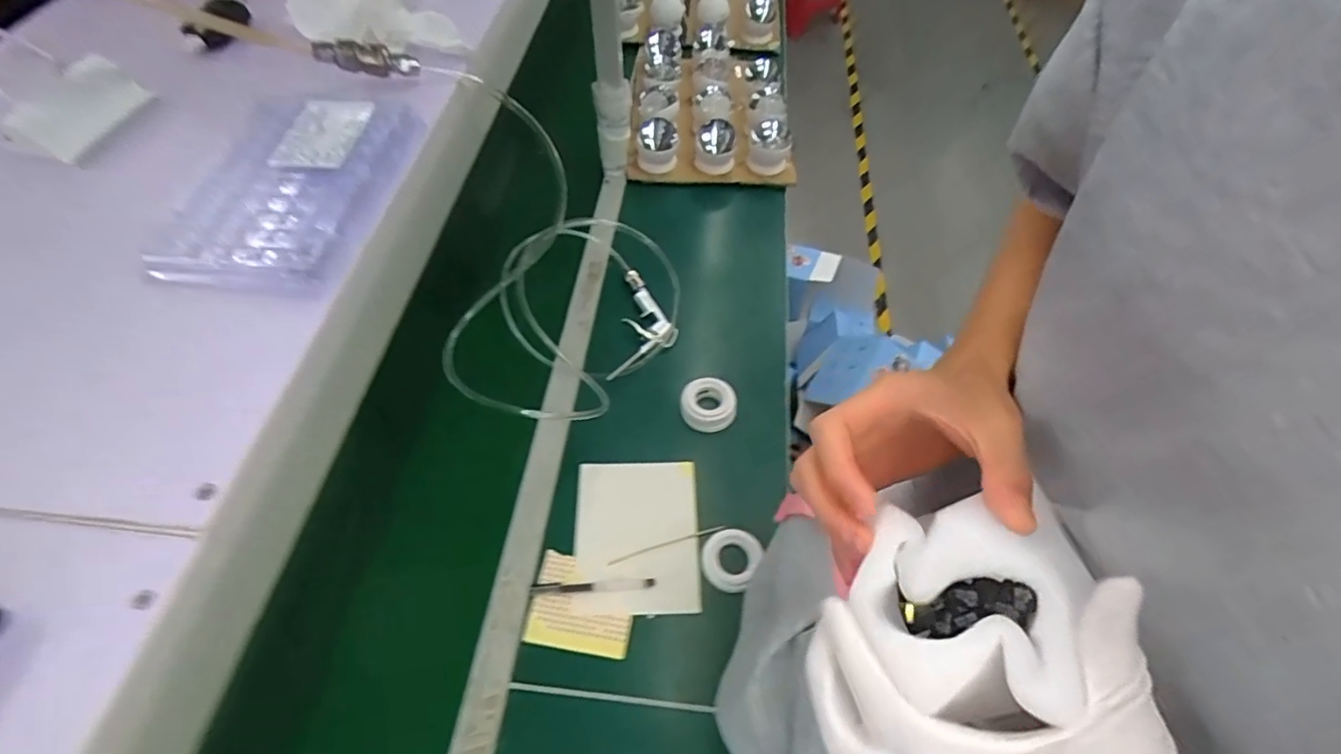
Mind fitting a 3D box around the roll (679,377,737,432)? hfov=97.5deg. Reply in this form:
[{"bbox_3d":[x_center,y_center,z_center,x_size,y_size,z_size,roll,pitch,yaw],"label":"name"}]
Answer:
[{"bbox_3d":[0.052,0.036,0.811,0.073,0.029,0.073,1,55,-1],"label":"roll"}]

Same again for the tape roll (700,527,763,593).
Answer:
[{"bbox_3d":[0.071,0.216,0.705,0.065,0.013,0.074,24,58,15],"label":"tape roll"}]

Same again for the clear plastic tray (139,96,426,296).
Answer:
[{"bbox_3d":[-0.245,-0.129,0.384,0.122,0.024,0.172,3,55,1],"label":"clear plastic tray"}]

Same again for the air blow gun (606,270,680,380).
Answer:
[{"bbox_3d":[-0.034,-0.074,0.887,0.089,0.032,0.198,4,55,1],"label":"air blow gun"}]

